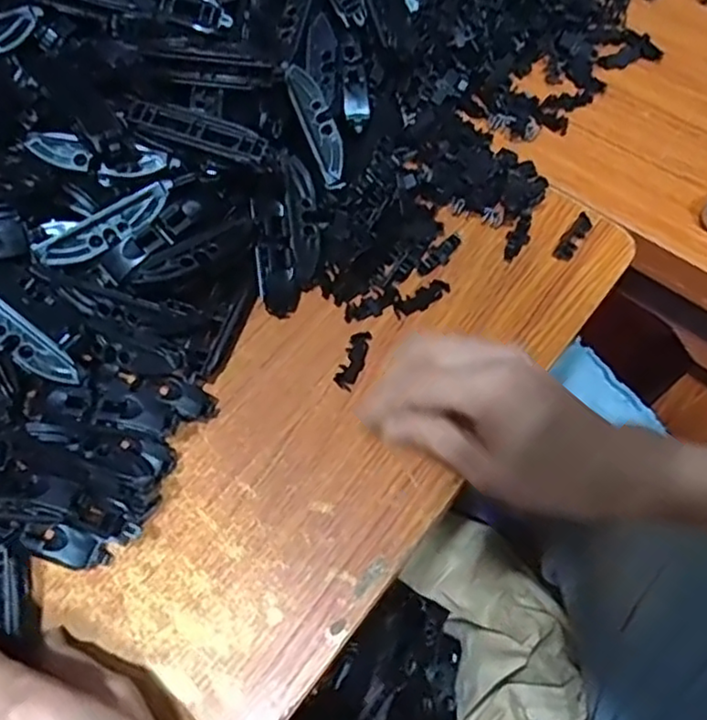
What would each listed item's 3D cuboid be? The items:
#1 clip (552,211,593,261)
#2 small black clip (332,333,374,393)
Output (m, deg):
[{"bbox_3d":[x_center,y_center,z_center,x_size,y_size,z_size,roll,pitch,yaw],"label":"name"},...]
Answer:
[{"bbox_3d":[0.134,-0.075,0.399,0.012,0.008,0.034,32,69,15],"label":"clip"},{"bbox_3d":[0.000,-0.001,0.370,0.012,0.004,0.036,19,66,10],"label":"small black clip"}]

